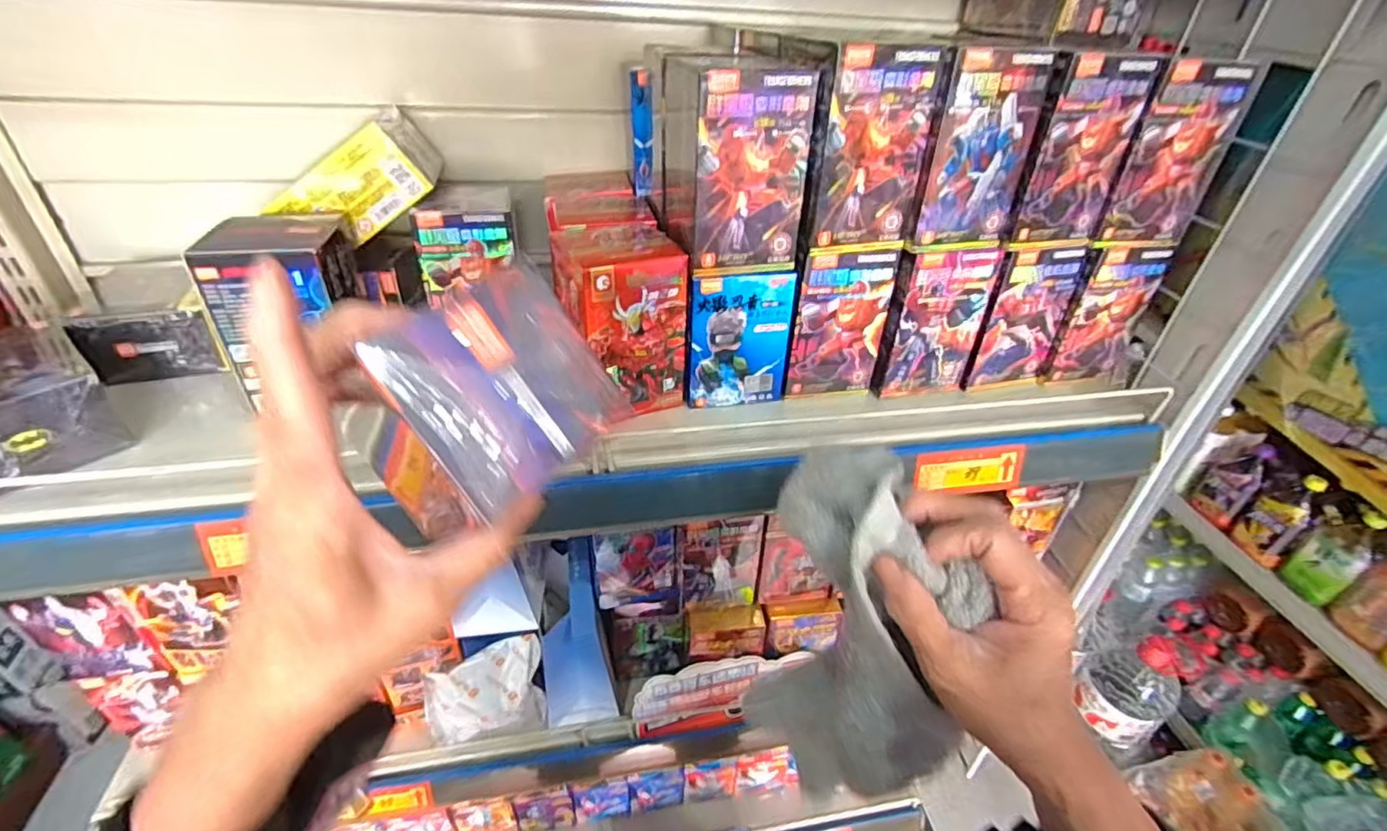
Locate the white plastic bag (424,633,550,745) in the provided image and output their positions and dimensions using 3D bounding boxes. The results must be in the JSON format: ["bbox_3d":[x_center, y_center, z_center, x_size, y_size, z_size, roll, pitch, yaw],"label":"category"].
[{"bbox_3d":[-0.186,0.258,0.557,0.101,0.116,0.029,-14,39,-23],"label":"white plastic bag"}]

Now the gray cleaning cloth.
[{"bbox_3d":[0.082,0.118,0.303,0.091,0.185,0.075,-3,11,-10],"label":"gray cleaning cloth"}]

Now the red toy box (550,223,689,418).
[{"bbox_3d":[-0.053,-0.069,0.439,0.076,0.113,0.070,-14,40,-23],"label":"red toy box"}]

